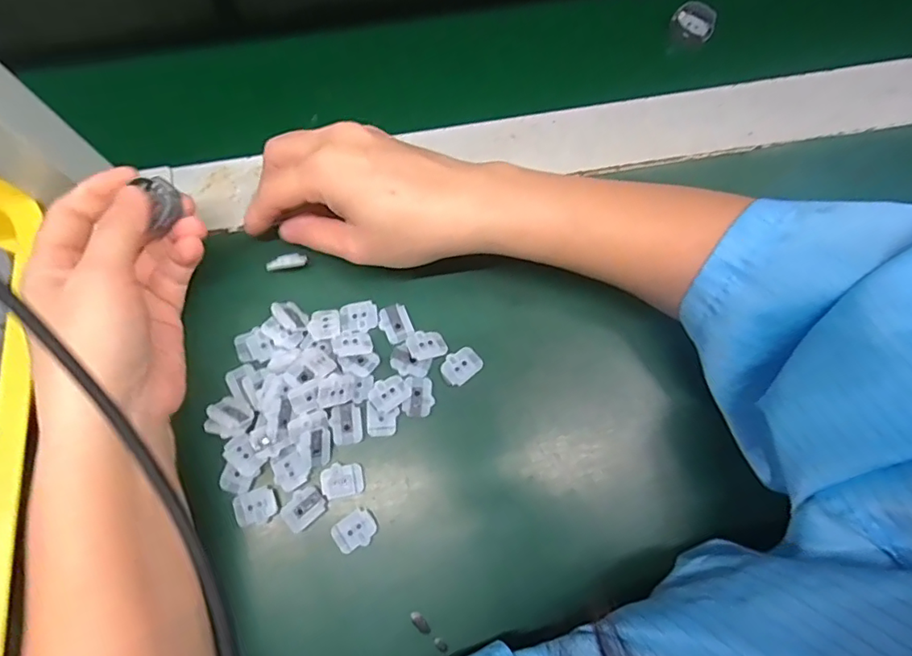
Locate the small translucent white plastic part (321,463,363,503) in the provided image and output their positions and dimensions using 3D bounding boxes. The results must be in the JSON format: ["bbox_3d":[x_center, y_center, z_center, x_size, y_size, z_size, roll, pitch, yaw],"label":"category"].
[{"bbox_3d":[-0.060,0.080,0.274,0.021,0.004,0.017,-15,76,-4],"label":"small translucent white plastic part"}]

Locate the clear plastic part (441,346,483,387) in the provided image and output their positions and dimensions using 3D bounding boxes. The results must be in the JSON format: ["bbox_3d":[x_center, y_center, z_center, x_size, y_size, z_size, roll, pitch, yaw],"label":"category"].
[{"bbox_3d":[0.003,0.021,0.290,0.022,0.004,0.017,-39,79,-10],"label":"clear plastic part"}]

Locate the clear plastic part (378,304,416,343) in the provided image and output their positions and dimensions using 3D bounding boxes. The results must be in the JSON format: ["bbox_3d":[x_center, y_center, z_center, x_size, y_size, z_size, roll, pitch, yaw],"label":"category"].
[{"bbox_3d":[-0.034,-0.003,0.295,0.017,0.004,0.021,-22,77,-6],"label":"clear plastic part"}]

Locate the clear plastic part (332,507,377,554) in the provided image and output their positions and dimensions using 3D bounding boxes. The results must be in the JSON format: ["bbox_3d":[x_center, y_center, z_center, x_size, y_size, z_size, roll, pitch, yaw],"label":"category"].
[{"bbox_3d":[-0.052,0.104,0.268,0.021,0.004,0.017,-33,78,-9],"label":"clear plastic part"}]

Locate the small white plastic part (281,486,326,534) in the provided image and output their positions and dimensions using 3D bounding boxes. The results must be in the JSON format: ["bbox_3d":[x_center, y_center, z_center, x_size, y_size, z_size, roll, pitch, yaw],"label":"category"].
[{"bbox_3d":[-0.079,0.093,0.271,0.021,0.005,0.016,-42,79,-10],"label":"small white plastic part"}]

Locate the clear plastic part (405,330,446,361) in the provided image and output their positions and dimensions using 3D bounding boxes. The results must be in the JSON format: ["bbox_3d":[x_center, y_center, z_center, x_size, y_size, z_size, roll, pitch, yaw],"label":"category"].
[{"bbox_3d":[-0.016,0.009,0.289,0.020,0.006,0.016,-18,76,-5],"label":"clear plastic part"}]

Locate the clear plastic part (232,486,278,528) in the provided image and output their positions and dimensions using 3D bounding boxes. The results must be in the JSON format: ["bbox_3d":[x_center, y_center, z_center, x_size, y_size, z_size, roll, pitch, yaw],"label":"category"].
[{"bbox_3d":[-0.104,0.093,0.270,0.020,0.005,0.017,-21,76,-6],"label":"clear plastic part"}]

